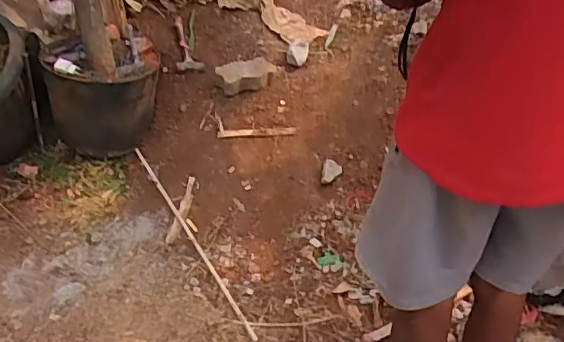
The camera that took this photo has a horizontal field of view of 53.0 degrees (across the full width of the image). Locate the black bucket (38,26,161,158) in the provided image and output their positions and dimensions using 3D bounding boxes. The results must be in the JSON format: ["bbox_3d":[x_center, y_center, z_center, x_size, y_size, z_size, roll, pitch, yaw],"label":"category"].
[{"bbox_3d":[-0.592,-0.269,1.884,0.339,0.308,0.339,1,40,-1],"label":"black bucket"}]

